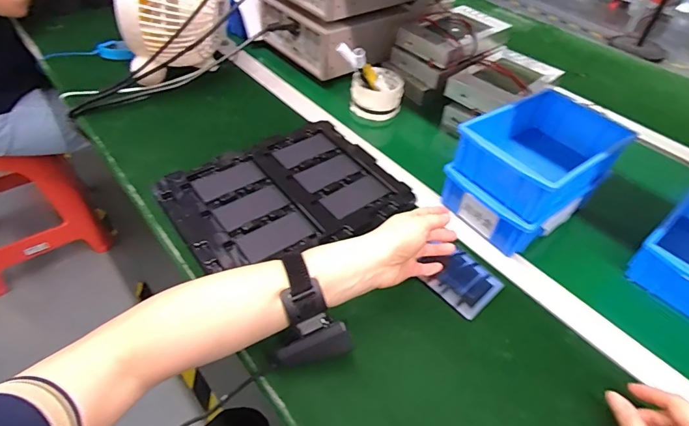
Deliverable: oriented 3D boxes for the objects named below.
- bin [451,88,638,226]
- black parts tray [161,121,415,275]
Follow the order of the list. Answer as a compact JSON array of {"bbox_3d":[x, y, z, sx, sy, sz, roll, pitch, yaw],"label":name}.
[{"bbox_3d":[0.257,-0.081,0.522,0.206,0.068,0.130,-27,54,-27],"label":"bin"},{"bbox_3d":[-0.074,-0.028,0.530,0.274,0.012,0.205,-27,54,-27],"label":"black parts tray"}]

